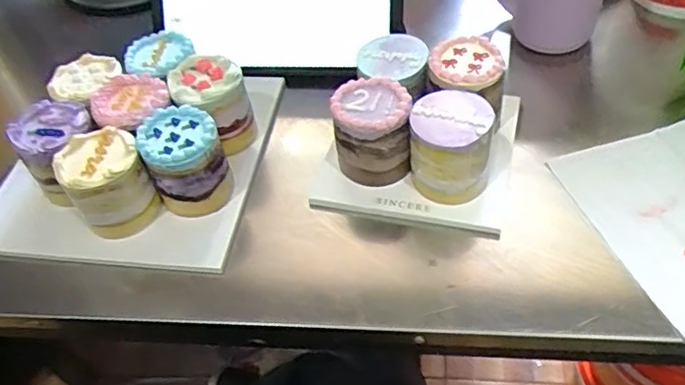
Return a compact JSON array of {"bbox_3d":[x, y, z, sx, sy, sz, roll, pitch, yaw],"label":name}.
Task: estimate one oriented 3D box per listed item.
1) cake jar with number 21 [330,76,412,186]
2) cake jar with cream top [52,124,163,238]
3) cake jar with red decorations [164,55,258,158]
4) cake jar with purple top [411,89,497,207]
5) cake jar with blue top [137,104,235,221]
[{"bbox_3d":[0.023,-0.046,0.446,0.056,0.063,0.053,-2,50,5],"label":"cake jar with number 21"},{"bbox_3d":[-0.173,-0.006,0.437,0.055,0.062,0.052,-3,50,4],"label":"cake jar with cream top"},{"bbox_3d":[-0.105,-0.070,0.481,0.056,0.064,0.057,-3,50,4],"label":"cake jar with red decorations"},{"bbox_3d":[0.081,-0.035,0.433,0.056,0.060,0.060,0,50,7],"label":"cake jar with purple top"},{"bbox_3d":[-0.118,-0.024,0.447,0.055,0.066,0.057,-3,50,4],"label":"cake jar with blue top"}]

